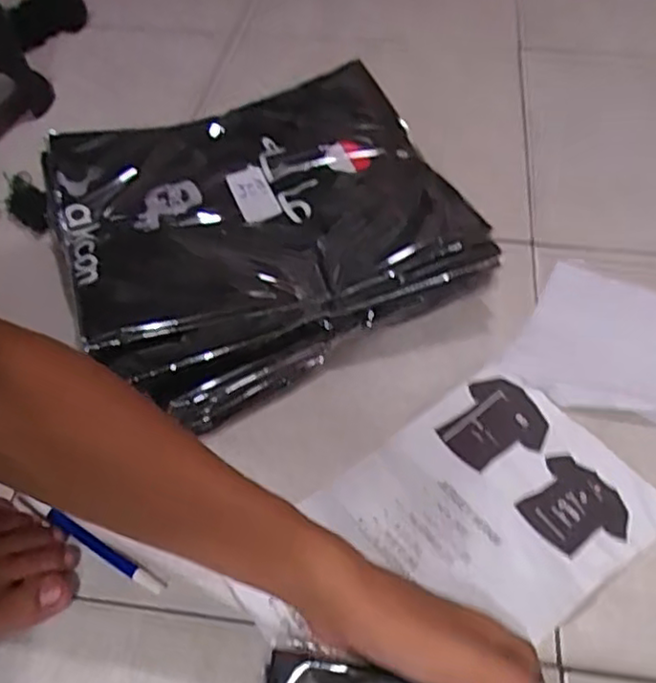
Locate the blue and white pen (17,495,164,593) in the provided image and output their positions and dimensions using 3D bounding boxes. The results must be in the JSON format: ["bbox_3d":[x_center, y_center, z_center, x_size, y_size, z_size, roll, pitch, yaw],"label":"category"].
[{"bbox_3d":[-0.171,0.144,0.499,0.127,0.008,0.010,25,56,20],"label":"blue and white pen"}]

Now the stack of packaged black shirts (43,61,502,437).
[{"bbox_3d":[-0.064,-0.100,0.639,0.334,0.094,0.304,-20,53,-14],"label":"stack of packaged black shirts"}]

